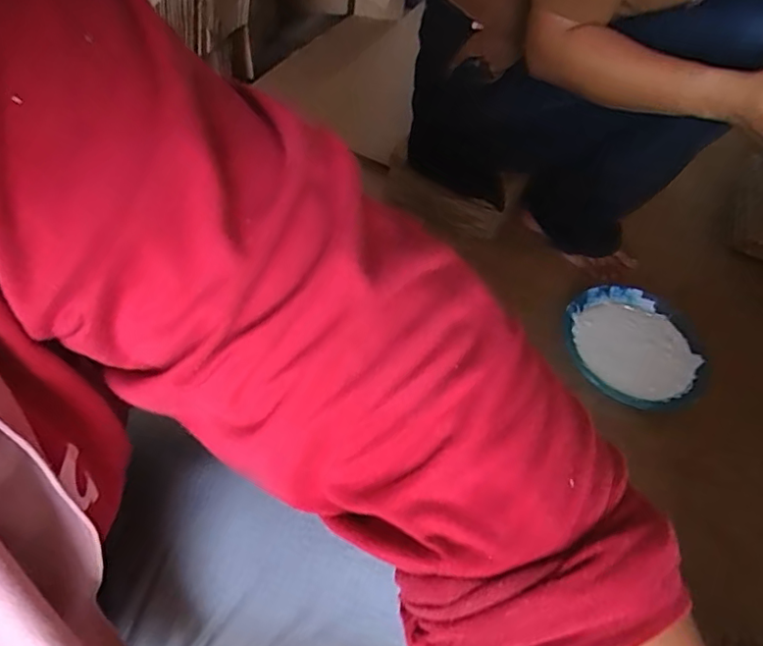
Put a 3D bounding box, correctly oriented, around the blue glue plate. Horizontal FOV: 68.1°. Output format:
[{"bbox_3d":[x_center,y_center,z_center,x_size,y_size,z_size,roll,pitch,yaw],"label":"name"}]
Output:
[{"bbox_3d":[0.384,0.035,0.863,0.205,0.028,0.186,22,61,11],"label":"blue glue plate"}]

